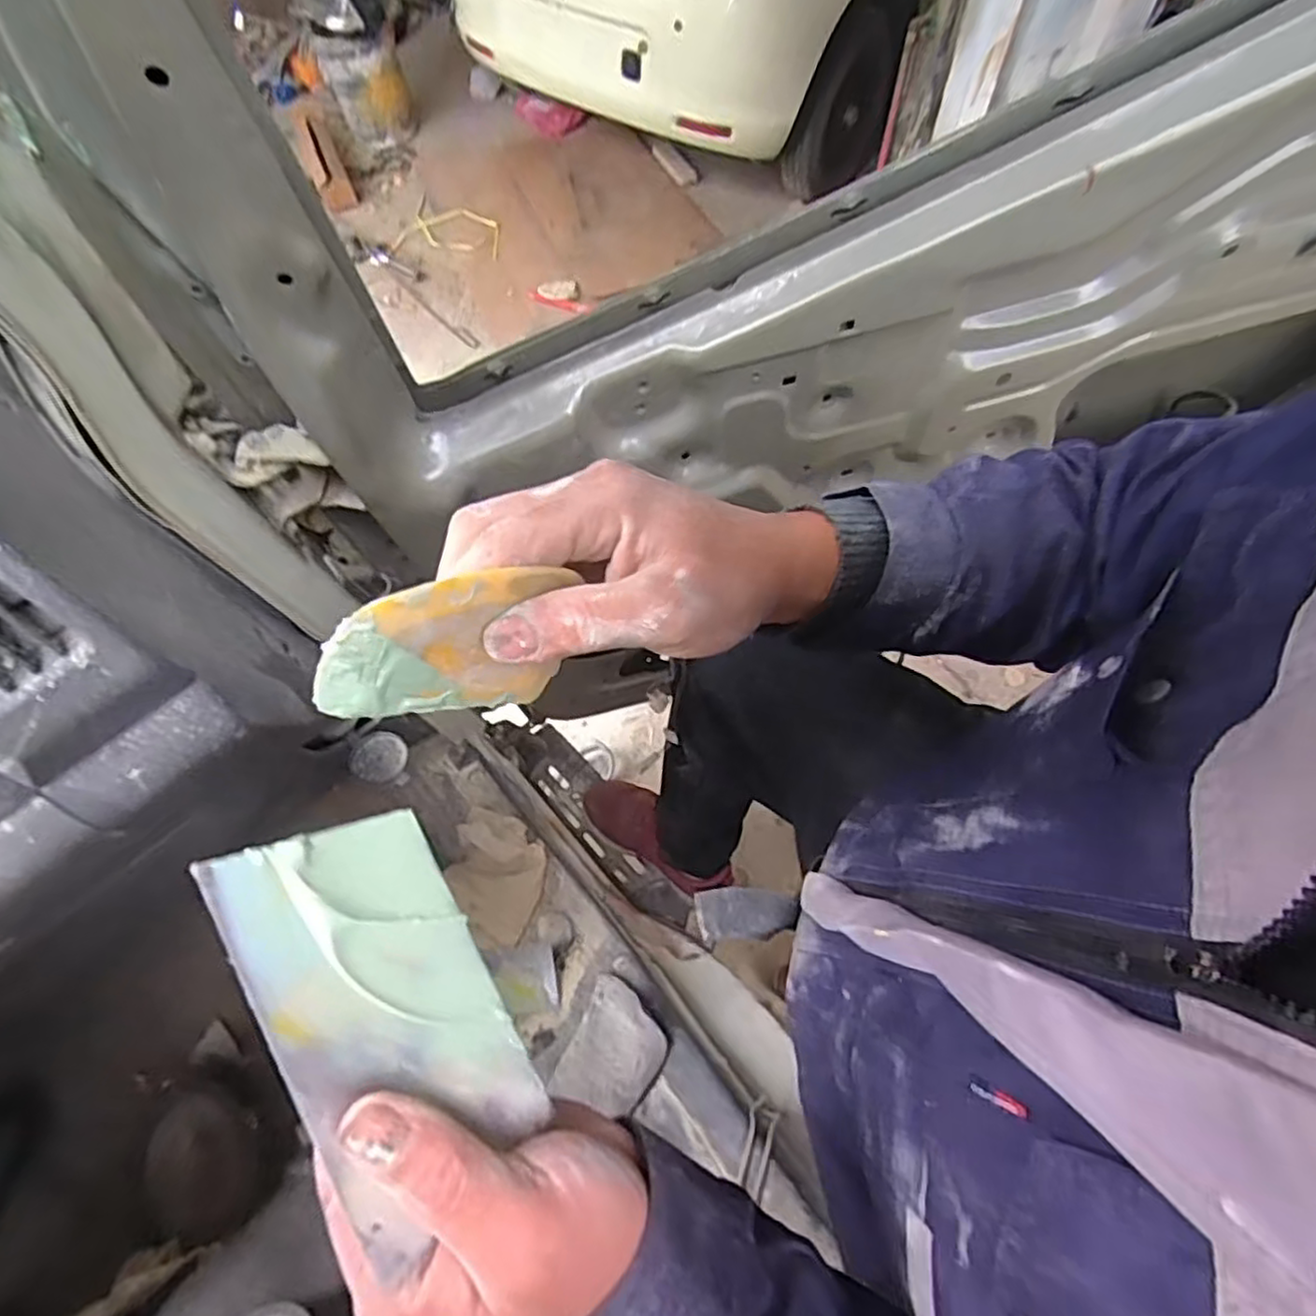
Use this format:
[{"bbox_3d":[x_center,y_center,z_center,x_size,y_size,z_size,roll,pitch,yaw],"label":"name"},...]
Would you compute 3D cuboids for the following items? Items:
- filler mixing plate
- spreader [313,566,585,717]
[{"bbox_3d":[-0.094,0.118,0.243,0.073,0.004,0.130,-23,83,-50],"label":"filler mixing plate"},{"bbox_3d":[-0.072,-0.006,0.257,0.095,0.064,0.006,-4,41,-49],"label":"spreader"}]

